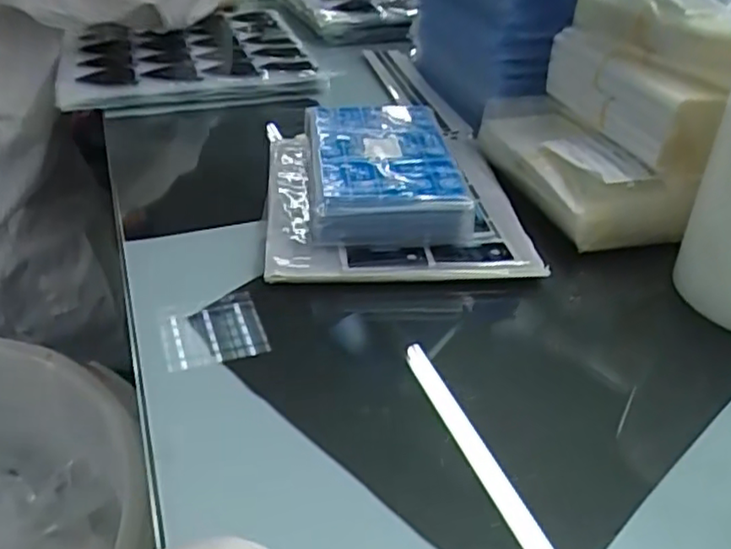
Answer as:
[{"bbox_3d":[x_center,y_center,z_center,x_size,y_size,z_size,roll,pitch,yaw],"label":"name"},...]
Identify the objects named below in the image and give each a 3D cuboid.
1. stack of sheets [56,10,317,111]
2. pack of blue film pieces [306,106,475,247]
[{"bbox_3d":[-0.237,-0.298,0.898,0.311,0.035,0.297,-9,38,-17],"label":"stack of sheets"},{"bbox_3d":[0.011,-0.091,0.576,0.123,0.047,0.197,-2,36,-5],"label":"pack of blue film pieces"}]

